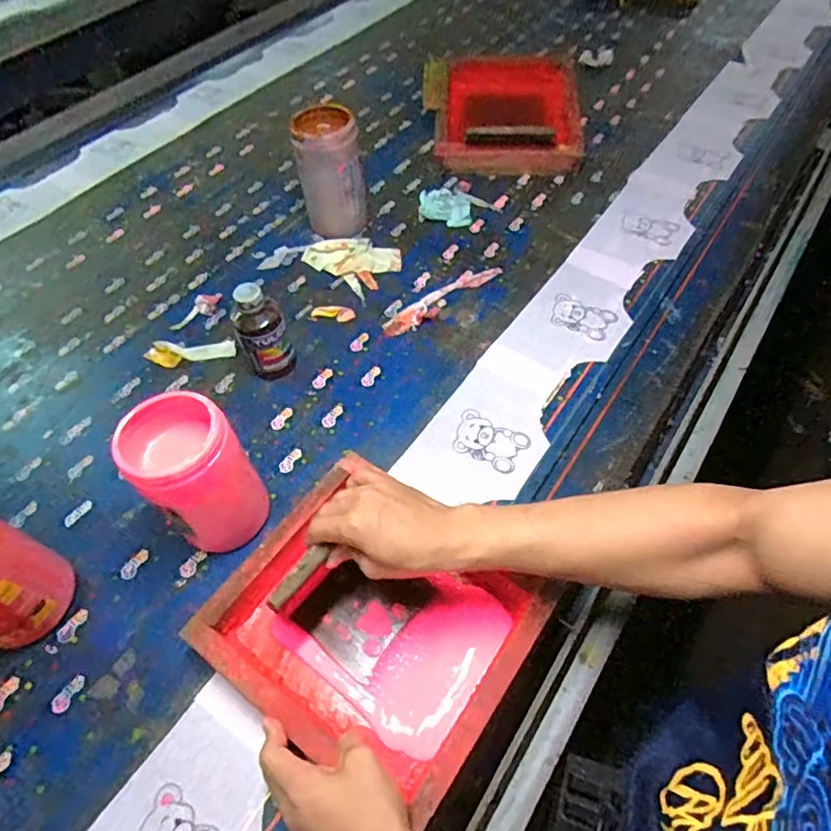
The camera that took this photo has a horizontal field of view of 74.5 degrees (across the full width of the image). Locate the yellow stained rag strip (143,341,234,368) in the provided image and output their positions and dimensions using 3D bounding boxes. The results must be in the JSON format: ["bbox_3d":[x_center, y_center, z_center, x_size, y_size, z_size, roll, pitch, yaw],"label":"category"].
[{"bbox_3d":[-0.308,-0.087,0.749,0.120,0.009,0.040,-3,57,1],"label":"yellow stained rag strip"}]

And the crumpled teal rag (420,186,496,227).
[{"bbox_3d":[0.067,-0.343,0.900,0.120,0.021,0.076,4,57,5],"label":"crumpled teal rag"}]

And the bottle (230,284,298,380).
[{"bbox_3d":[-0.190,-0.104,0.679,0.058,0.132,0.056,-1,57,2],"label":"bottle"}]

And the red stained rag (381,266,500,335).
[{"bbox_3d":[0.040,-0.170,0.788,0.198,0.014,0.038,-36,63,-20],"label":"red stained rag"}]

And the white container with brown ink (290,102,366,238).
[{"bbox_3d":[-0.125,-0.366,0.834,0.096,0.167,0.088,-4,57,-1],"label":"white container with brown ink"}]

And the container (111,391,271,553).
[{"bbox_3d":[-0.206,0.062,0.533,0.091,0.189,0.091,-4,59,7],"label":"container"}]

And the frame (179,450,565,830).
[{"bbox_3d":[-0.038,0.194,0.519,0.257,0.058,0.223,29,63,20],"label":"frame"}]

